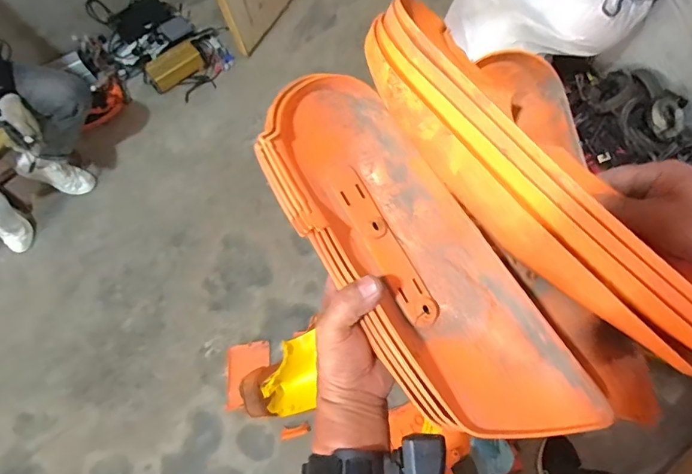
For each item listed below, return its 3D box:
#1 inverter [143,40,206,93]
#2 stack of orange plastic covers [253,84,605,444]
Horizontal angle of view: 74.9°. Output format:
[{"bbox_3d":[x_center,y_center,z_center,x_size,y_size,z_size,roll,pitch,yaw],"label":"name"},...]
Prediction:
[{"bbox_3d":[-0.663,-0.659,1.751,0.221,0.073,0.116,-33,67,-8],"label":"inverter"},{"bbox_3d":[0.053,0.022,0.365,0.118,0.063,0.333,-36,85,-11],"label":"stack of orange plastic covers"}]

